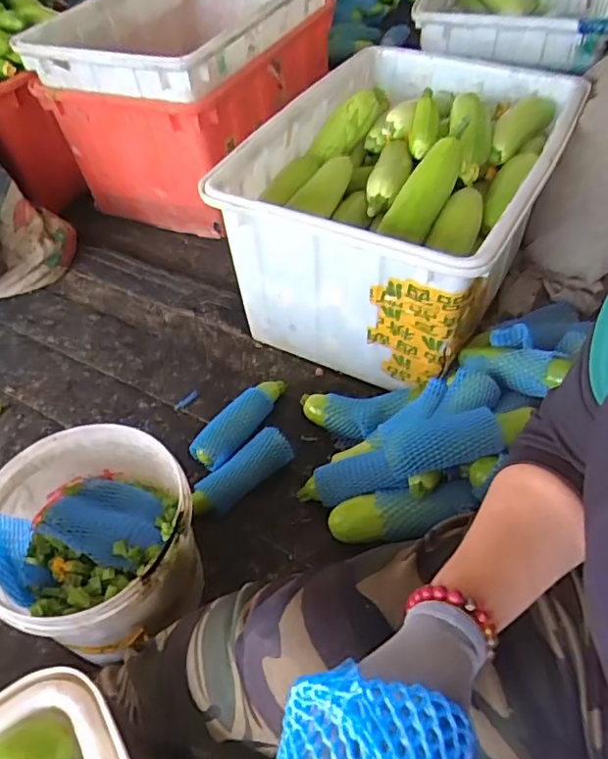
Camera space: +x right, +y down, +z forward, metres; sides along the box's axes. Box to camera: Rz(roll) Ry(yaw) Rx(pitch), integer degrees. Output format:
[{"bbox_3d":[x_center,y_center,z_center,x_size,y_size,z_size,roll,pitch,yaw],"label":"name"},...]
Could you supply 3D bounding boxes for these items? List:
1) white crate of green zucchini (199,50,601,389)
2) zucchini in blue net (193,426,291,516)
[{"bbox_3d":[0.217,-0.351,1.157,0.470,0.342,0.700,23,54,22],"label":"white crate of green zucchini"},{"bbox_3d":[-0.104,0.159,0.968,0.194,0.043,0.066,-35,54,-24],"label":"zucchini in blue net"}]

